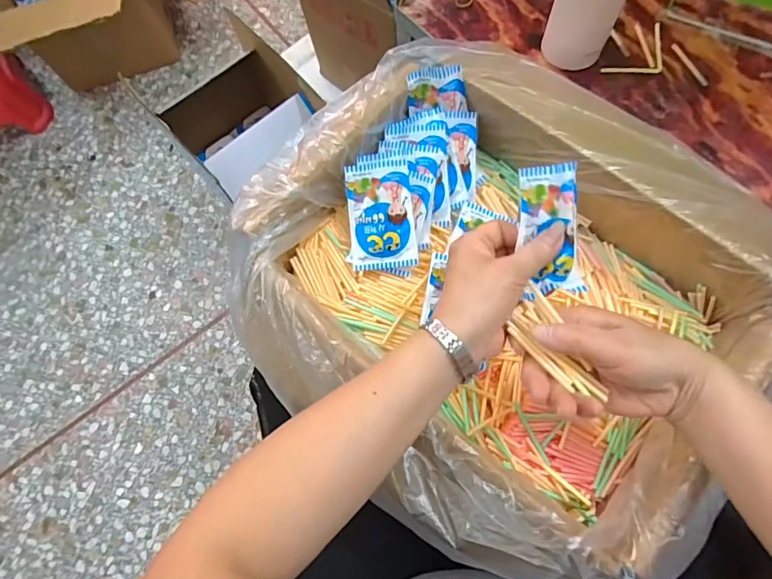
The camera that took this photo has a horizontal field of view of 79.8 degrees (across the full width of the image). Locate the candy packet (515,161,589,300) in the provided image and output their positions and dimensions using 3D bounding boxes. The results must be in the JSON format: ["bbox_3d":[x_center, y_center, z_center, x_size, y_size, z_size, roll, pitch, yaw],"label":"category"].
[{"bbox_3d":[0.126,-0.045,0.354,0.045,0.015,0.098,-9,99,-1],"label":"candy packet"}]

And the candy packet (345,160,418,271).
[{"bbox_3d":[-0.005,-0.075,0.466,0.064,0.015,0.105,-5,96,4],"label":"candy packet"}]

